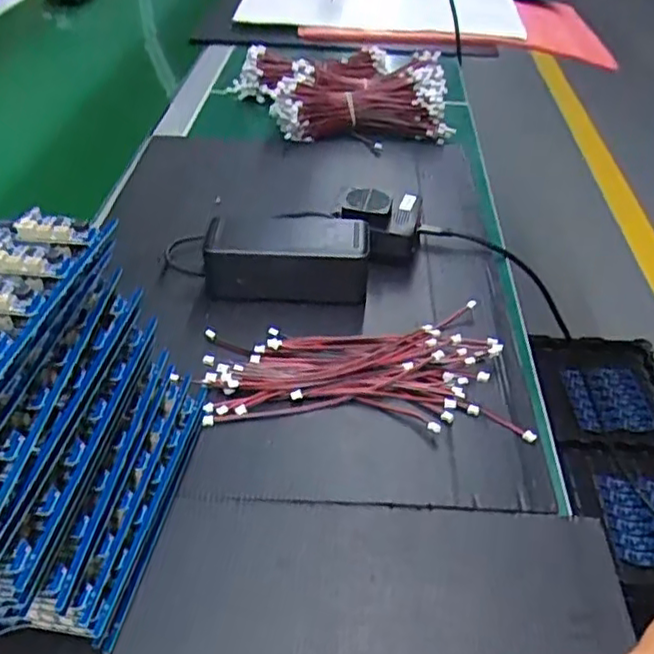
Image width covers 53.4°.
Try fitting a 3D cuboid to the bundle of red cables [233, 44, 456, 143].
[{"bbox_3d":[0.014,-0.286,0.802,0.259,0.065,0.166,-1,41,-3],"label":"bundle of red cables"}]

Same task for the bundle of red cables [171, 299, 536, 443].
[{"bbox_3d":[0.018,0.028,0.463,0.214,0.012,0.114,-1,41,-3],"label":"bundle of red cables"}]

